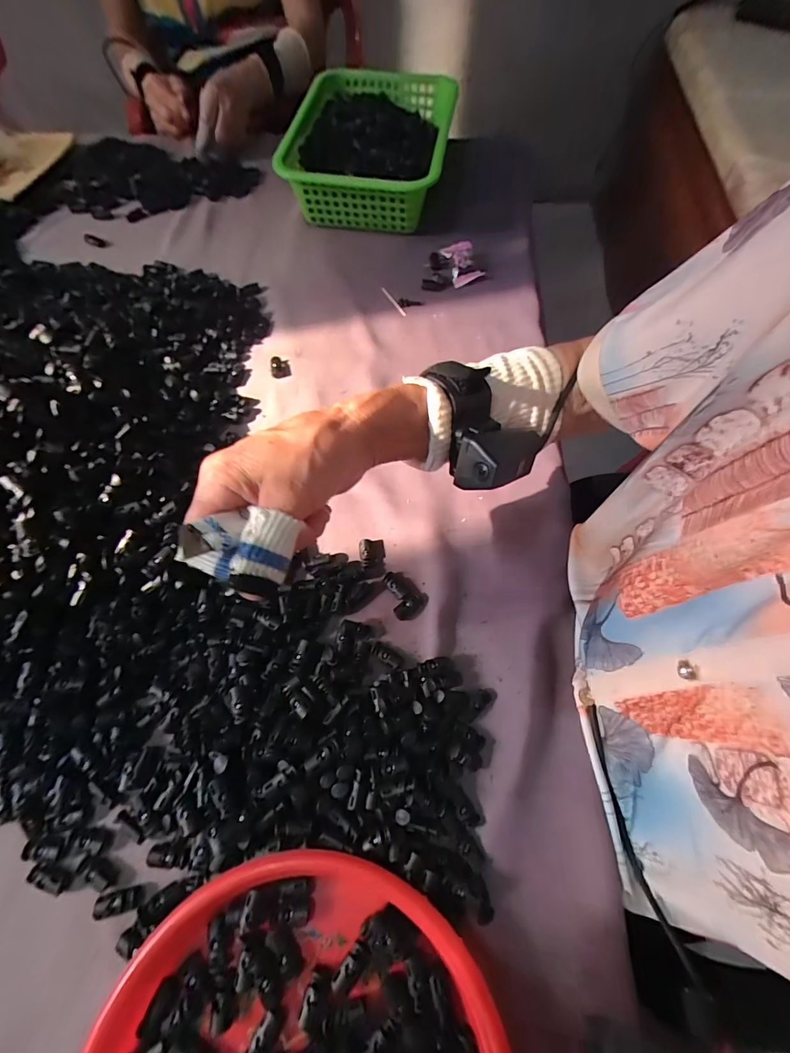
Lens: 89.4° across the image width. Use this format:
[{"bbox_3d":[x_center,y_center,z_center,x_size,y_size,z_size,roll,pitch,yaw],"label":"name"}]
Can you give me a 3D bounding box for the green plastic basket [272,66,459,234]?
[{"bbox_3d":[-0.044,-0.567,0.604,0.225,0.098,0.302,9,67,4],"label":"green plastic basket"}]

